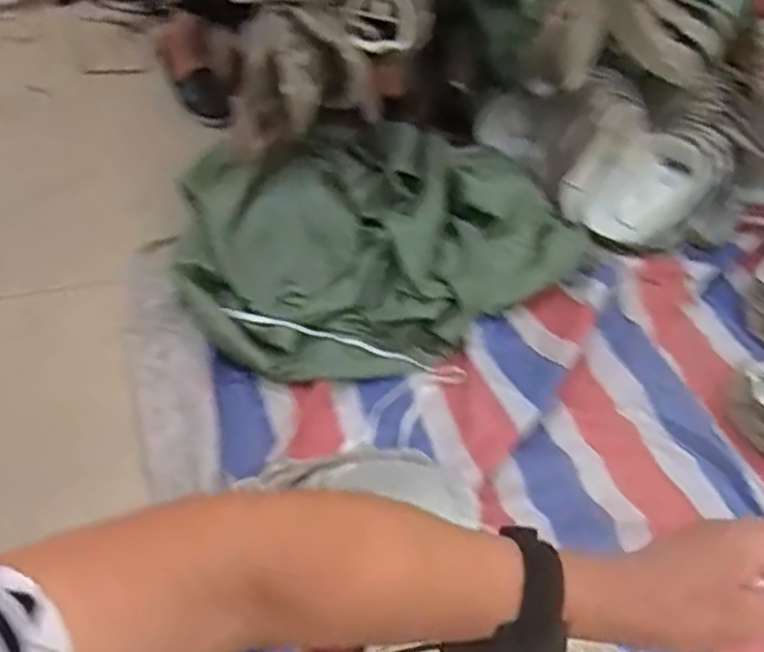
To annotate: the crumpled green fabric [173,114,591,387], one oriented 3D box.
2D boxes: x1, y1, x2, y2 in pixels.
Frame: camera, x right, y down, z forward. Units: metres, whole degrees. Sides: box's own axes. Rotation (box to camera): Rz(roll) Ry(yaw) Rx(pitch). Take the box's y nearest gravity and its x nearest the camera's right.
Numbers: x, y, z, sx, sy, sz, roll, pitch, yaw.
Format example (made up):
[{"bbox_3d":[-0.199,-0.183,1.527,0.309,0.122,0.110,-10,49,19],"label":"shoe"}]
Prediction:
[{"bbox_3d":[-0.014,-0.169,1.097,0.614,0.126,0.461,-25,59,-22],"label":"crumpled green fabric"}]

